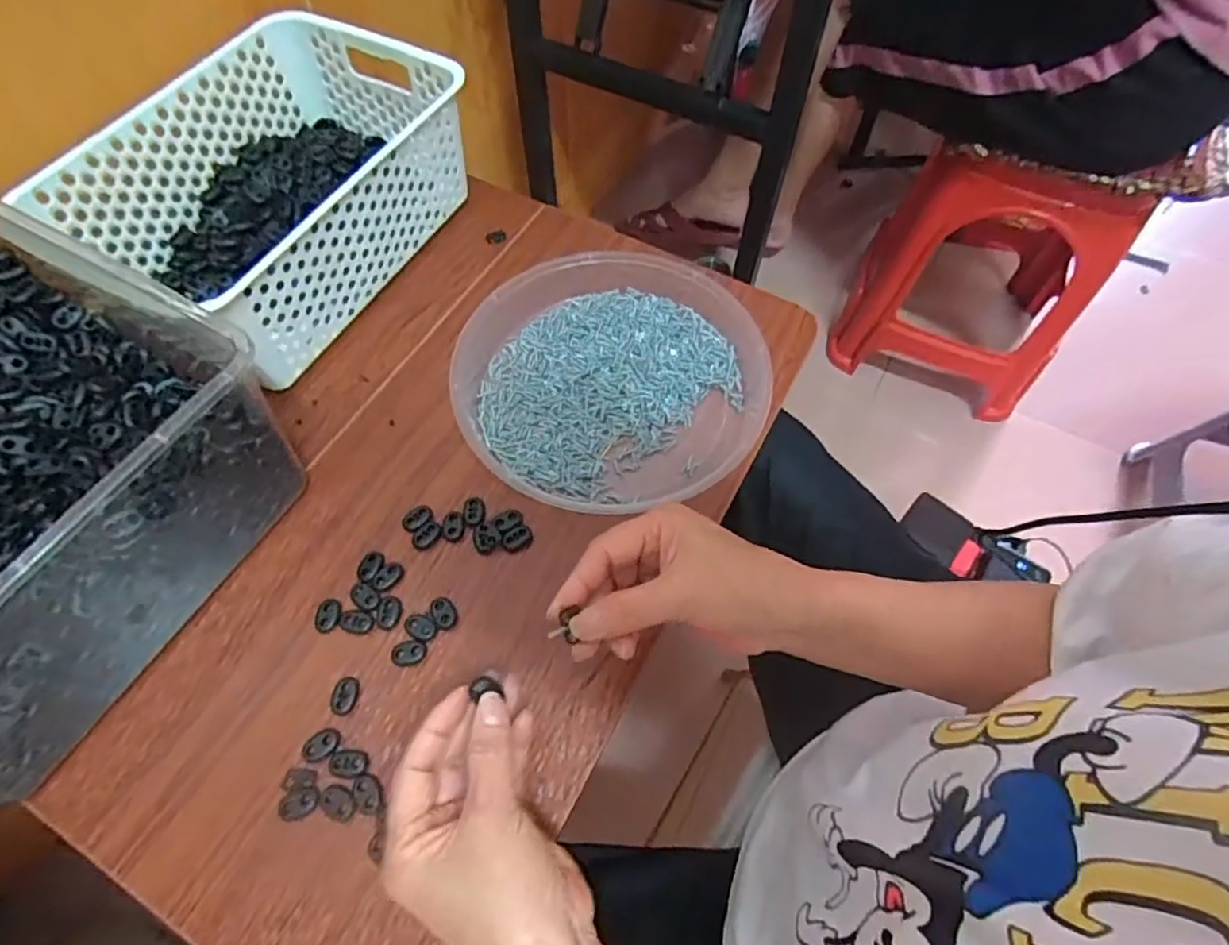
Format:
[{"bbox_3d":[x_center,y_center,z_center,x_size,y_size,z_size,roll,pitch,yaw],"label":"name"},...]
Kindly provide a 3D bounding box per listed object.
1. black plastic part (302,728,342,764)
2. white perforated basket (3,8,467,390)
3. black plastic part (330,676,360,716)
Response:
[{"bbox_3d":[-0.175,0.163,0.376,0.022,0.006,0.016,-27,66,-14],"label":"black plastic part"},{"bbox_3d":[-0.272,-0.234,0.521,0.205,0.101,0.279,25,64,11],"label":"white perforated basket"},{"bbox_3d":[-0.167,0.139,0.391,0.015,0.009,0.022,13,63,6],"label":"black plastic part"}]

